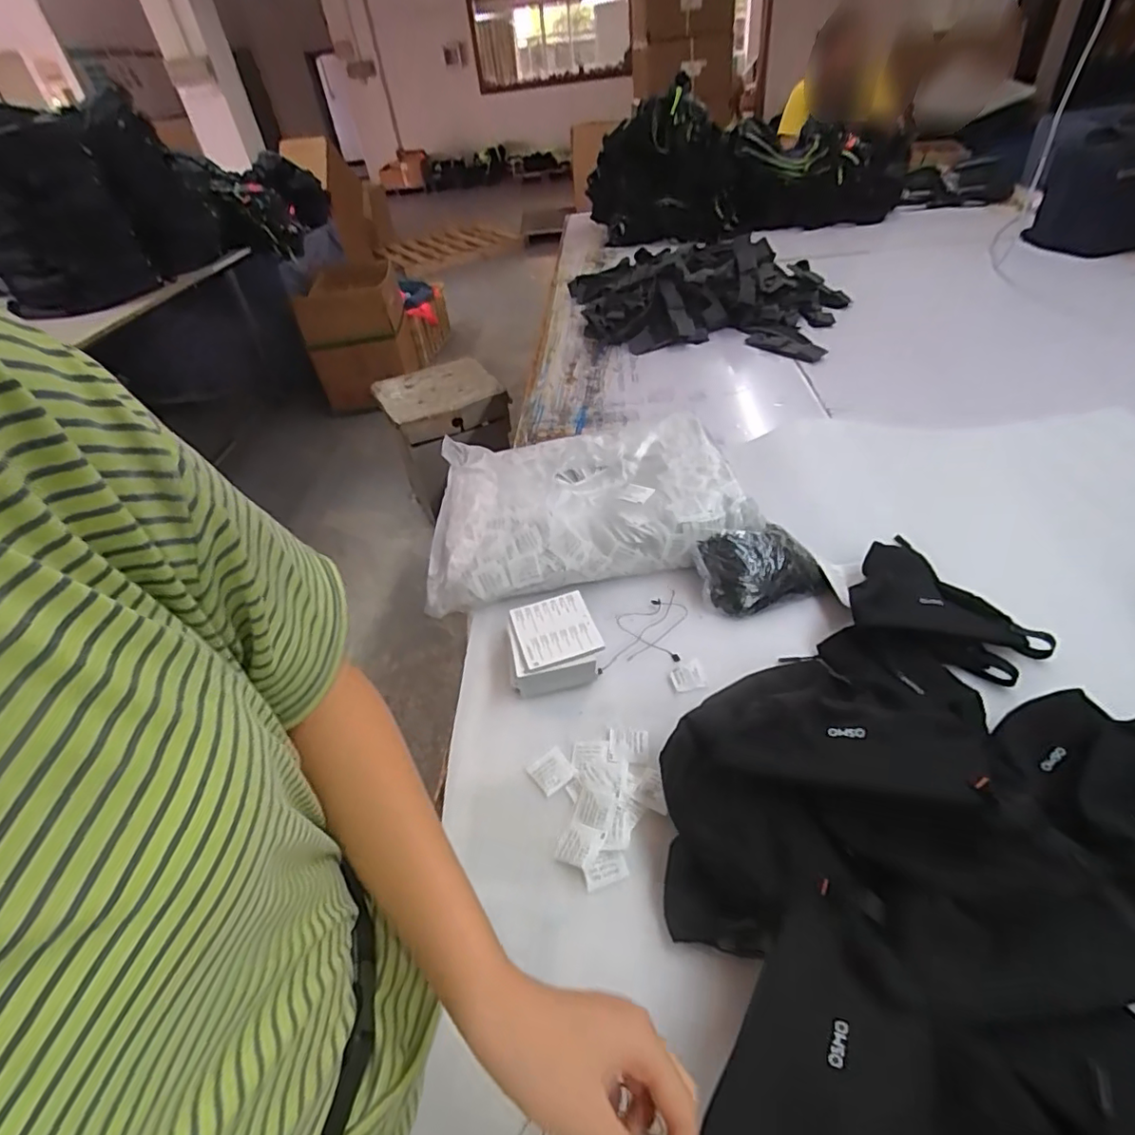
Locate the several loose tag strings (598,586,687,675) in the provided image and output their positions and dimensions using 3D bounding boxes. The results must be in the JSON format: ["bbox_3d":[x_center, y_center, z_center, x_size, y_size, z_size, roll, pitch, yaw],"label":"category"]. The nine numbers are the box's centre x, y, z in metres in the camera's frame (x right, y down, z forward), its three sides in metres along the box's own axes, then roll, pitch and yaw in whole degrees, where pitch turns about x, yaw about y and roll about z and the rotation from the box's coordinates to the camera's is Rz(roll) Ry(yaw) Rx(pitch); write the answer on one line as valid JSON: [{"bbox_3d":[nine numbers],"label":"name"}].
[{"bbox_3d":[0.101,0.079,0.726,0.086,0.009,0.151,8,43,17],"label":"several loose tag strings"}]

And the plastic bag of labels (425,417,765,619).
[{"bbox_3d":[0.012,-0.107,0.883,0.444,0.098,0.343,-9,41,-2],"label":"plastic bag of labels"}]

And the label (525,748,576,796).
[{"bbox_3d":[-0.016,0.208,0.592,0.039,0.004,0.038,-28,45,-22],"label":"label"}]

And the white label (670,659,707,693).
[{"bbox_3d":[0.137,0.123,0.666,0.037,0.006,0.038,-9,41,-2],"label":"white label"}]

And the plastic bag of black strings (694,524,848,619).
[{"bbox_3d":[0.252,0.001,0.747,0.159,0.067,0.098,-10,41,-2],"label":"plastic bag of black strings"}]

